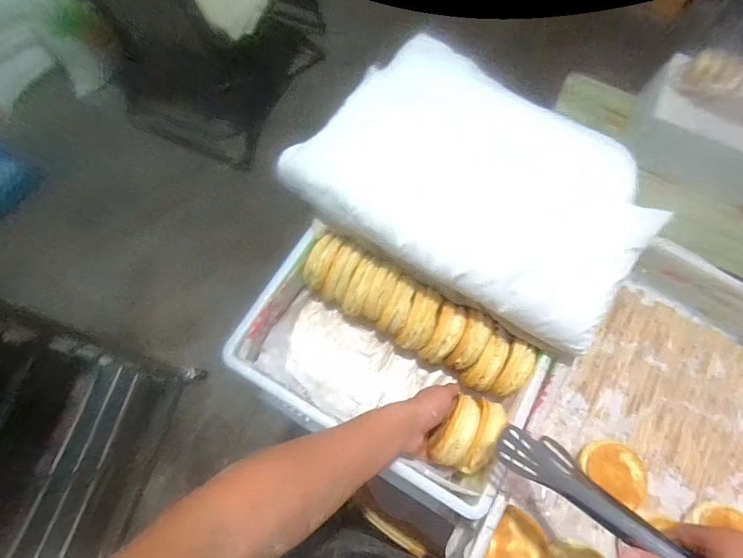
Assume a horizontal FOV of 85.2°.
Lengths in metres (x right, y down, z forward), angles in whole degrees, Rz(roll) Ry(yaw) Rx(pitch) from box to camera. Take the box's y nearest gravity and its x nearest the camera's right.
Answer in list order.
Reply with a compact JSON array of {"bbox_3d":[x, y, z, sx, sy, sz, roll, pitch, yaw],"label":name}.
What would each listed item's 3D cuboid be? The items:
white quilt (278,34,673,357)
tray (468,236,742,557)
[{"bbox_3d":[0.180,-0.176,0.626,0.467,0.101,0.409,32,71,11],"label":"white quilt"},{"bbox_3d":[0.431,0.262,0.595,0.404,0.126,0.583,31,71,10],"label":"tray"}]

